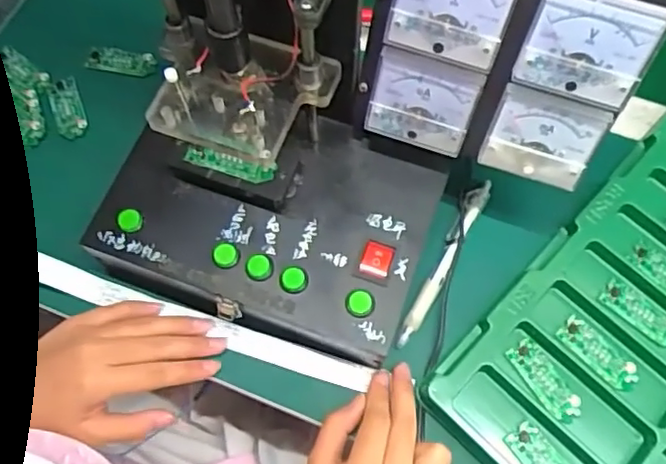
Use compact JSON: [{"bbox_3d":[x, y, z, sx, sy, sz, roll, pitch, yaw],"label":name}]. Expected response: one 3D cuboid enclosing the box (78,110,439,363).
[{"bbox_3d":[-0.042,-0.011,0.426,0.213,0.059,0.144,19,69,7],"label":"box"}]

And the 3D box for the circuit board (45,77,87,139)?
[{"bbox_3d":[-0.220,-0.103,0.505,0.024,0.007,0.056,-21,69,-8],"label":"circuit board"}]

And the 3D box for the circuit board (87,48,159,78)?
[{"bbox_3d":[-0.181,-0.145,0.522,0.062,0.004,0.022,7,82,3],"label":"circuit board"}]

